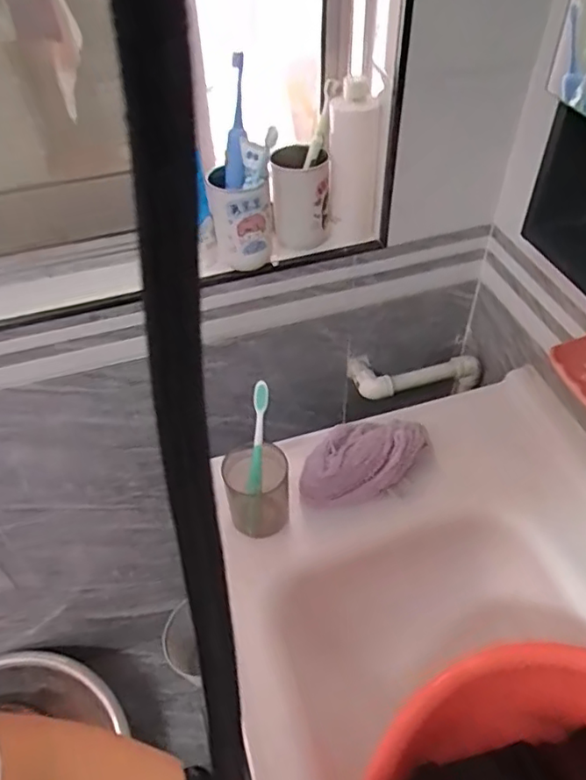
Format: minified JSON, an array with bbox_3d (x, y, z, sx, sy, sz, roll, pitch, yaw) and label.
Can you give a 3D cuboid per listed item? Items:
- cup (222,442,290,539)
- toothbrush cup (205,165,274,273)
[{"bbox_3d":[-0.043,0.120,0.717,0.074,0.106,0.067,-4,47,-2],"label":"cup"},{"bbox_3d":[-0.074,-0.249,0.858,0.082,0.117,0.102,-8,47,-5],"label":"toothbrush cup"}]

